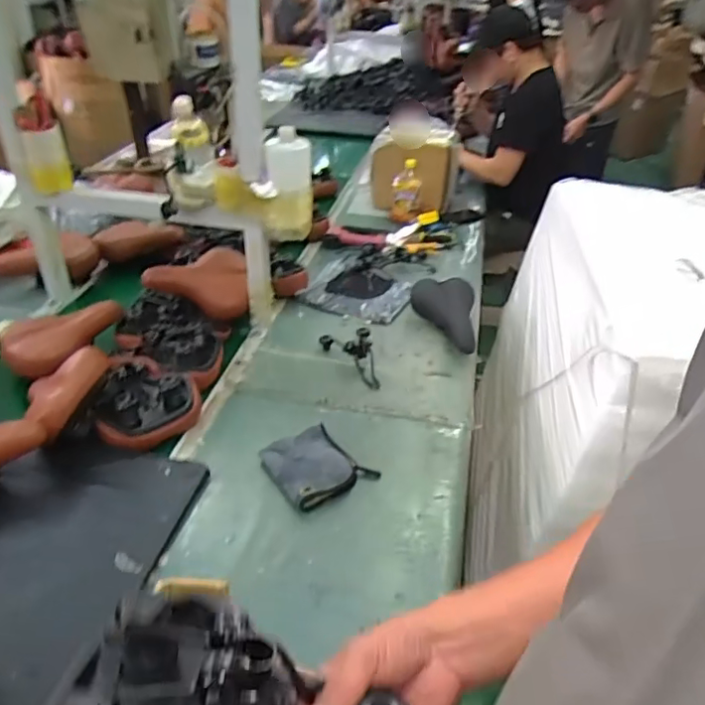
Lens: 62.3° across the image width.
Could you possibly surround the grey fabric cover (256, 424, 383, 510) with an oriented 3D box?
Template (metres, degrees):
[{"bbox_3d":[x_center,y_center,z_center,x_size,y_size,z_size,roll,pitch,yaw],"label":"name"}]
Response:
[{"bbox_3d":[-0.065,0.199,1.044,0.156,0.034,0.152,-20,42,-28],"label":"grey fabric cover"}]

